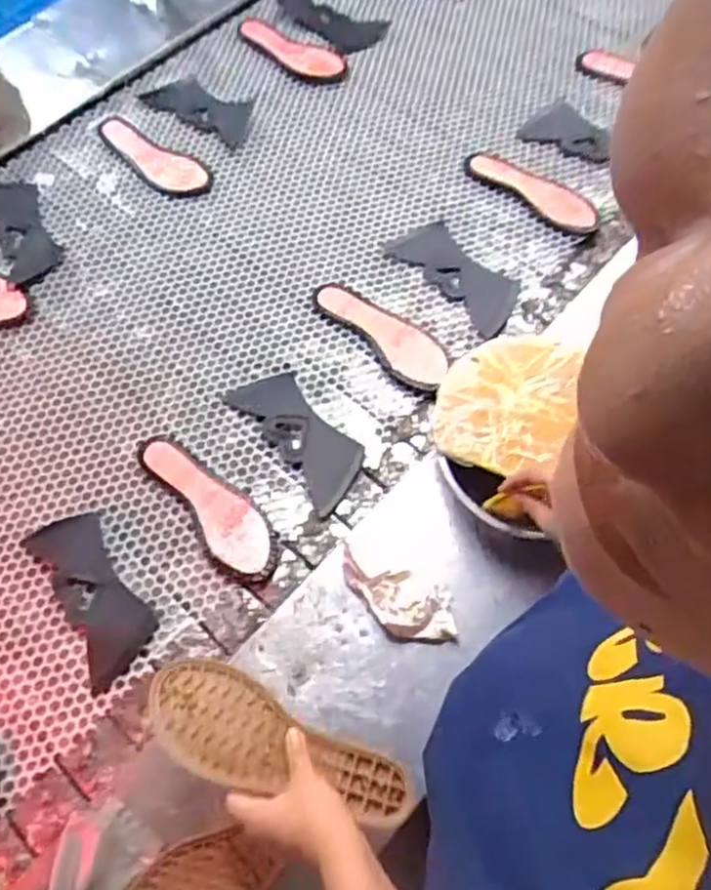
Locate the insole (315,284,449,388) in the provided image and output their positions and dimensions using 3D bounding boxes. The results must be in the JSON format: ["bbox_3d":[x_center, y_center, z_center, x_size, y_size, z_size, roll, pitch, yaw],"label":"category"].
[{"bbox_3d":[0.041,-0.161,0.947,0.083,0.021,0.222,-37,68,-15],"label":"insole"}]

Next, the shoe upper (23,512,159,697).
[{"bbox_3d":[-0.306,0.170,0.815,0.087,0.006,0.207,-30,67,-12],"label":"shoe upper"}]

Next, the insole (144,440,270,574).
[{"bbox_3d":[-0.180,0.064,0.856,0.070,0.012,0.219,-37,68,-15],"label":"insole"}]

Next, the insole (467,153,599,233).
[{"bbox_3d":[0.270,-0.387,1.047,0.217,0.010,0.078,41,72,19],"label":"insole"}]

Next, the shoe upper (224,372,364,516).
[{"bbox_3d":[-0.070,-0.017,0.889,0.089,0.005,0.214,-35,68,-14],"label":"shoe upper"}]

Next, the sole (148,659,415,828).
[{"bbox_3d":[-0.068,0.261,0.603,0.239,0.024,0.086,20,66,5],"label":"sole"}]

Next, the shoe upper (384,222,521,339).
[{"bbox_3d":[0.146,-0.245,0.988,0.091,0.012,0.211,-36,68,-14],"label":"shoe upper"}]

